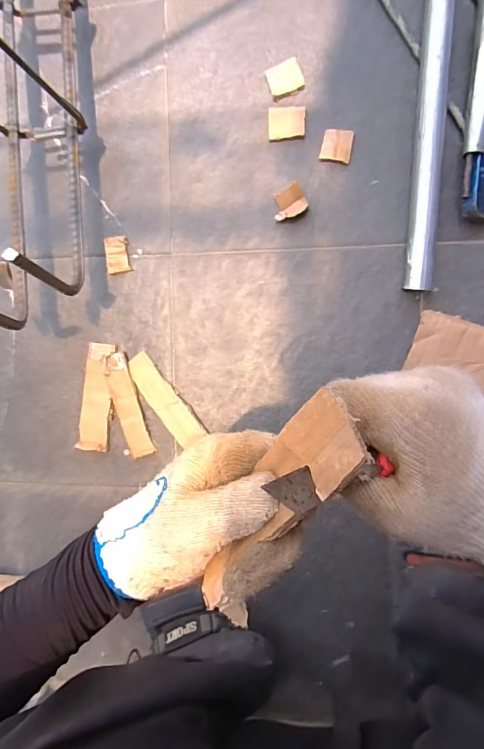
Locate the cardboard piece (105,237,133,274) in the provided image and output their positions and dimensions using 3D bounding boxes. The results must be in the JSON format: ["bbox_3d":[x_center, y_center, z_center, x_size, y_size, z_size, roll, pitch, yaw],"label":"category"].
[{"bbox_3d":[-0.155,-0.149,0.523,0.028,0.007,0.044,-5,92,7],"label":"cardboard piece"}]

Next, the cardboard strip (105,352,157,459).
[{"bbox_3d":[-0.145,0.041,0.530,0.032,0.007,0.132,-15,91,7],"label":"cardboard strip"}]

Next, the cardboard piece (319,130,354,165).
[{"bbox_3d":[0.108,-0.262,0.479,0.034,0.004,0.034,12,94,6],"label":"cardboard piece"}]

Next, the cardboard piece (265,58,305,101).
[{"bbox_3d":[0.050,-0.342,0.488,0.038,0.007,0.036,-19,91,7],"label":"cardboard piece"}]

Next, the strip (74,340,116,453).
[{"bbox_3d":[-0.185,0.029,0.535,0.038,0.008,0.136,9,94,2],"label":"strip"}]

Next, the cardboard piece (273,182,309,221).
[{"bbox_3d":[0.055,-0.198,0.488,0.039,0.018,0.034,-25,90,7],"label":"cardboard piece"}]

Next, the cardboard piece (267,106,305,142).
[{"bbox_3d":[0.052,-0.291,0.486,0.042,0.004,0.038,0,93,7],"label":"cardboard piece"}]

